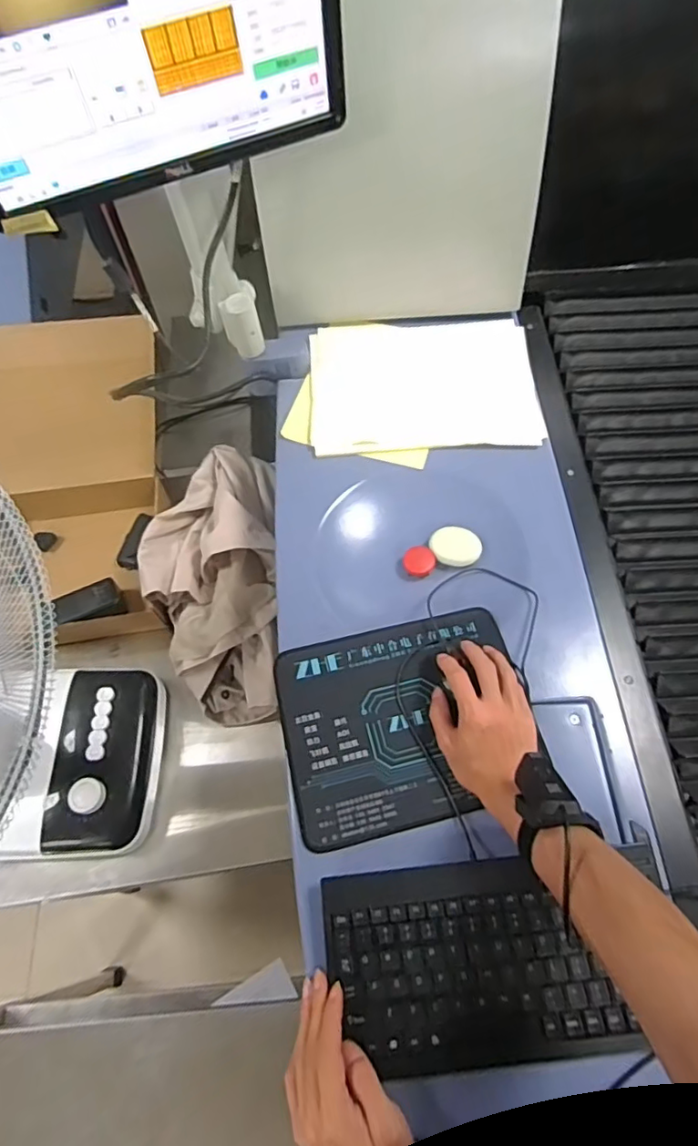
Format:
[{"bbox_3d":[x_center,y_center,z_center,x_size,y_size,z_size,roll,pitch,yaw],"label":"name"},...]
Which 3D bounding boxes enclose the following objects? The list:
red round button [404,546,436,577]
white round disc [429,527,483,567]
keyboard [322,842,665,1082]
[{"bbox_3d":[0.087,-0.014,0.713,0.038,0.009,0.038,-1,63,2],"label":"red round button"},{"bbox_3d":[0.133,-0.034,0.716,0.062,0.008,0.048,11,64,8],"label":"white round disc"},{"bbox_3d":[0.131,0.326,0.488,0.290,0.013,0.144,-6,66,-2],"label":"keyboard"}]

